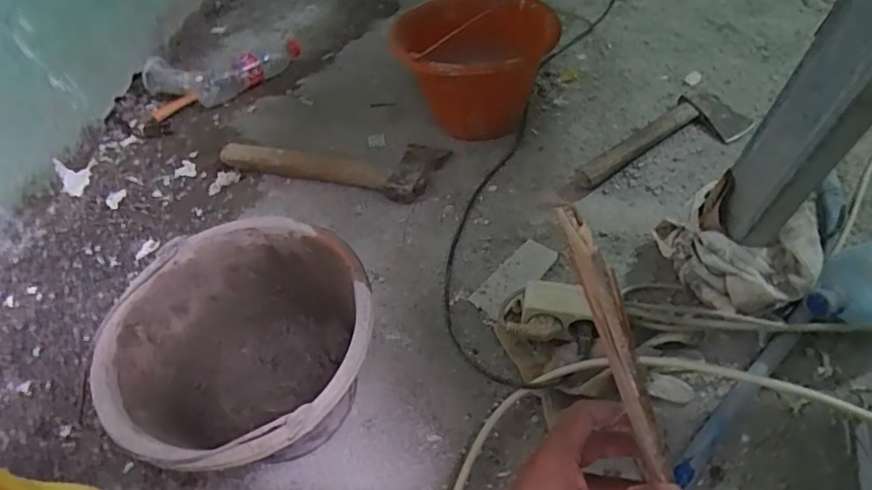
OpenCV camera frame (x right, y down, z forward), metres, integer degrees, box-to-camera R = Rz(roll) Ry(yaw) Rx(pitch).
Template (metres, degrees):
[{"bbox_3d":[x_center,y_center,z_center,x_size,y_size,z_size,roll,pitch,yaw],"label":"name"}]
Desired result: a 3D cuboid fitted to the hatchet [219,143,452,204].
[{"bbox_3d":[-0.170,-0.151,0.899,0.366,0.034,0.142,13,51,16],"label":"hatchet"}]

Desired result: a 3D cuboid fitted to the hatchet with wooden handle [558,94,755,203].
[{"bbox_3d":[0.342,-0.151,0.836,0.340,0.034,0.114,-31,53,-21],"label":"hatchet with wooden handle"}]

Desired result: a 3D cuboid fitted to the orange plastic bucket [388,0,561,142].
[{"bbox_3d":[0.077,-0.283,0.884,0.211,0.182,0.219,-3,48,3],"label":"orange plastic bucket"}]

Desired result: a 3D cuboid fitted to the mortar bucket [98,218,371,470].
[{"bbox_3d":[-0.182,0.125,0.562,0.246,0.175,0.244,-3,48,3],"label":"mortar bucket"}]

